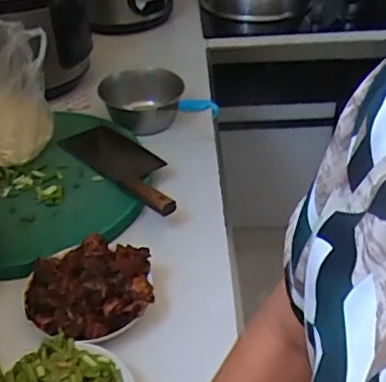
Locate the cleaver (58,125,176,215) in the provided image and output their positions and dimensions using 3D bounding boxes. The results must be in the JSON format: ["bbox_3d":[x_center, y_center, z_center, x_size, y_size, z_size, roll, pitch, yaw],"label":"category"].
[{"bbox_3d":[-0.108,-0.050,1.051,0.298,0.029,0.132,29,47,34],"label":"cleaver"}]

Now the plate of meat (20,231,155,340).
[{"bbox_3d":[-0.144,0.123,0.782,0.173,0.067,0.166,-1,37,1],"label":"plate of meat"}]

